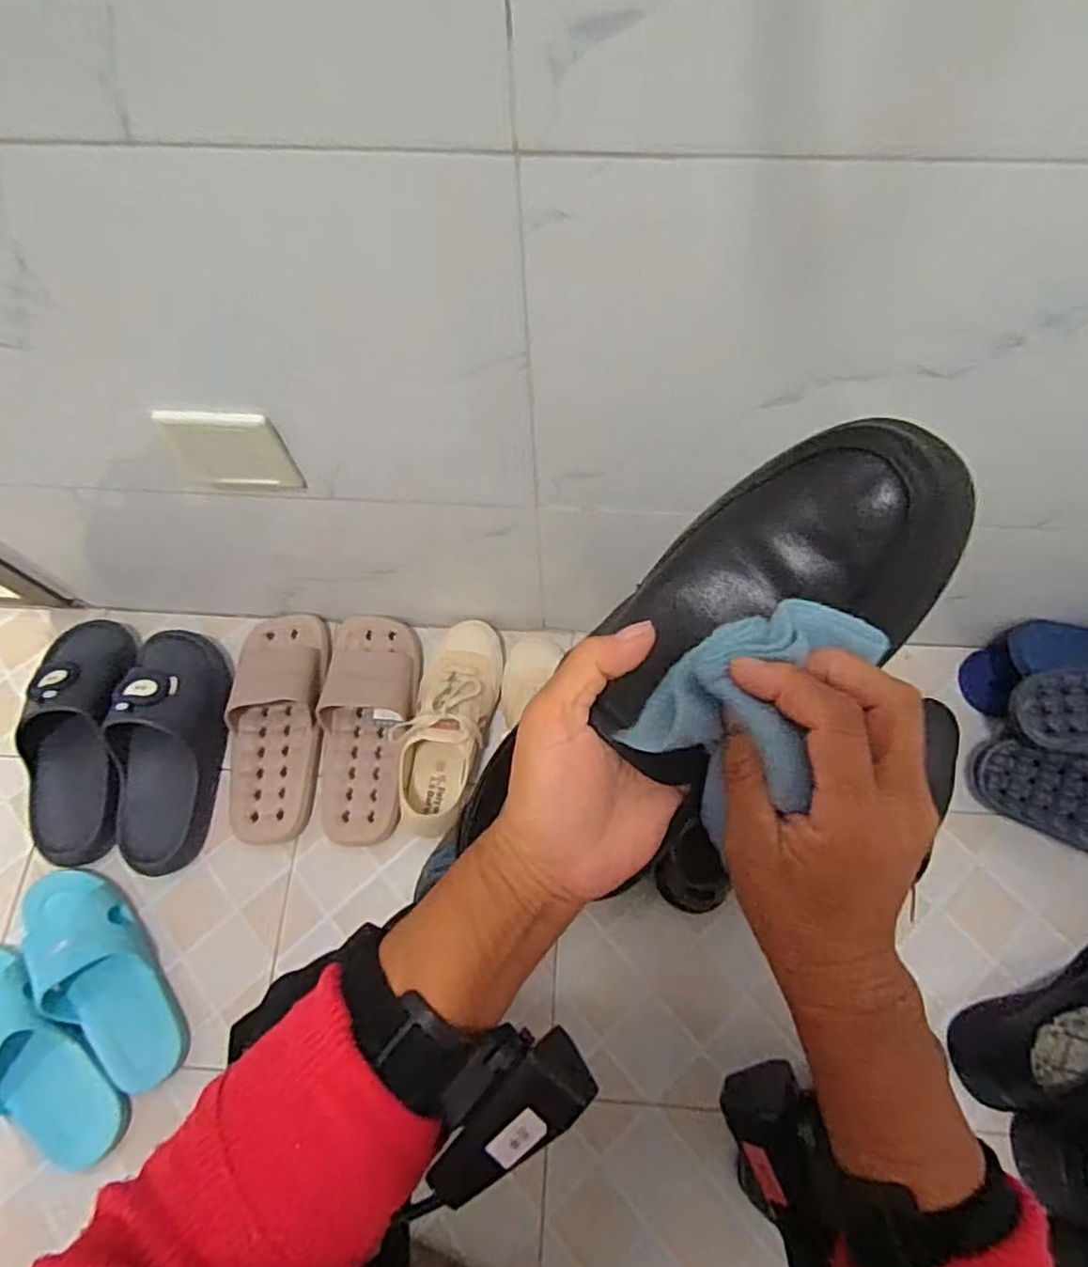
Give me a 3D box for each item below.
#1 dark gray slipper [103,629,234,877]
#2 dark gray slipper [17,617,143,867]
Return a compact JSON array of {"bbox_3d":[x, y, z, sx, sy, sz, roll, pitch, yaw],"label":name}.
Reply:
[{"bbox_3d":[-0.425,0.122,0.765,0.116,0.072,0.271,1,68,2],"label":"dark gray slipper"},{"bbox_3d":[-0.533,0.109,0.769,0.116,0.077,0.281,-5,68,-1],"label":"dark gray slipper"}]

